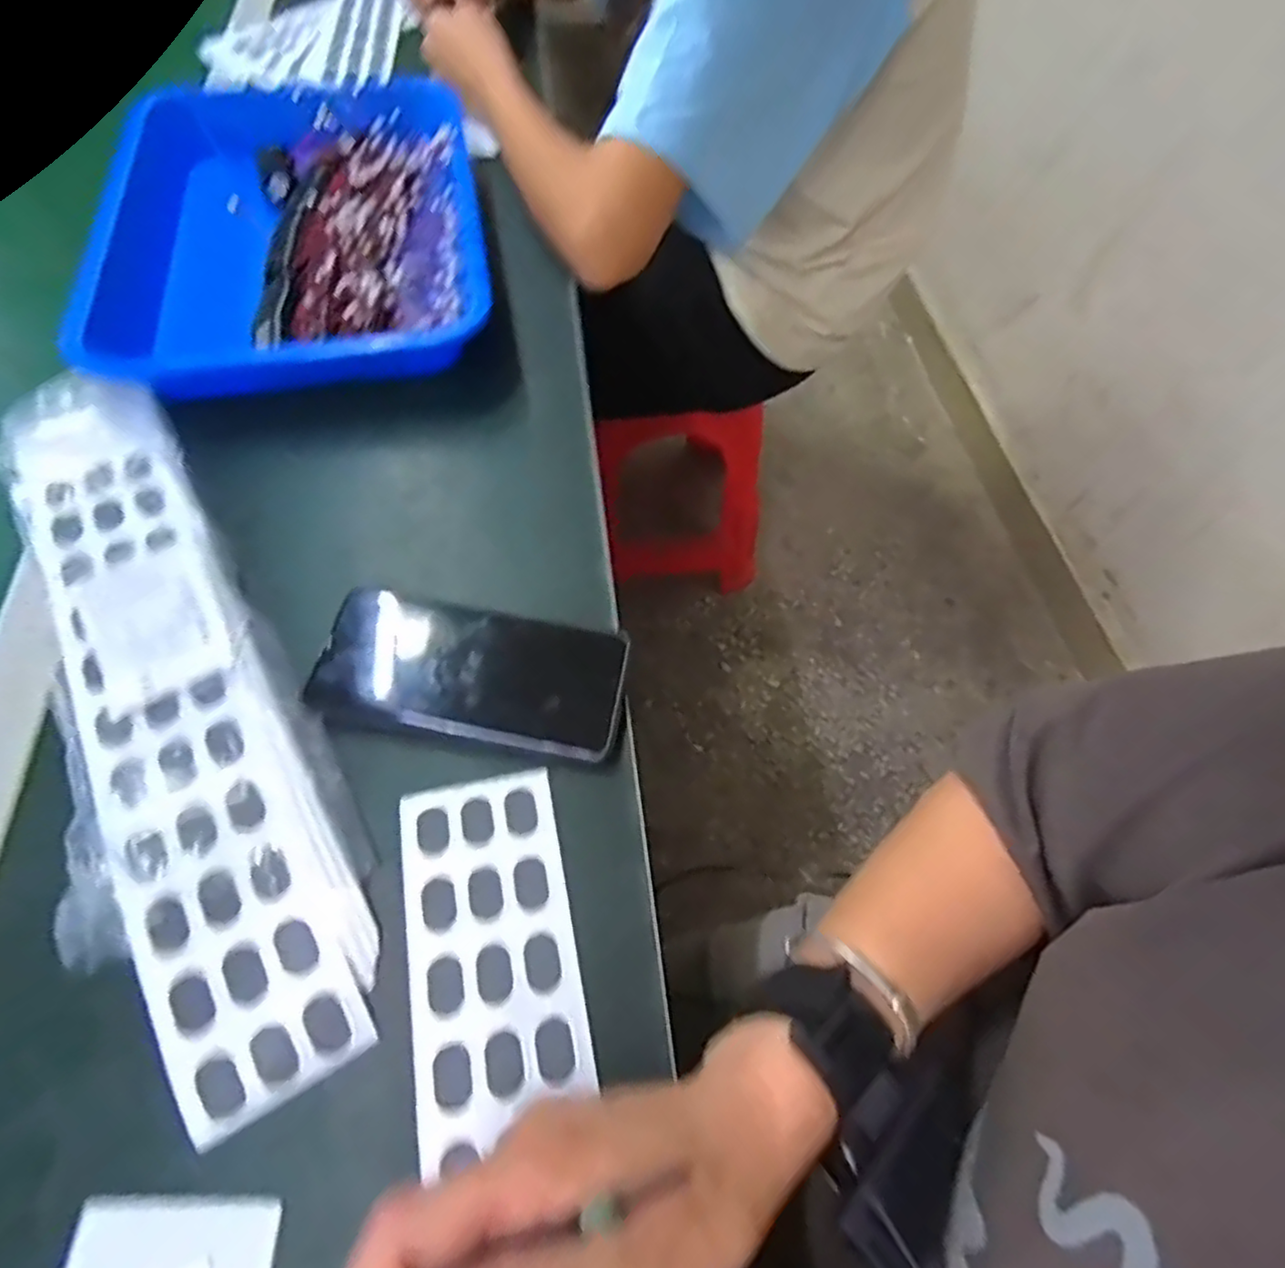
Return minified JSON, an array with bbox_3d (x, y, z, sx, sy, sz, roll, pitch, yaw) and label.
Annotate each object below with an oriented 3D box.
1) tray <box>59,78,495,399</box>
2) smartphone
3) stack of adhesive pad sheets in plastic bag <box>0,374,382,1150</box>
[{"bbox_3d":[-0.268,-0.328,0.539,0.270,0.056,0.363,-9,61,-8],"label":"tray"},{"bbox_3d":[-0.090,0.020,0.372,0.161,0.009,0.078,9,60,2],"label":"smartphone"},{"bbox_3d":[-0.249,0.012,0.359,0.109,0.030,0.435,-26,65,-17],"label":"stack of adhesive pad sheets in plastic bag"}]

